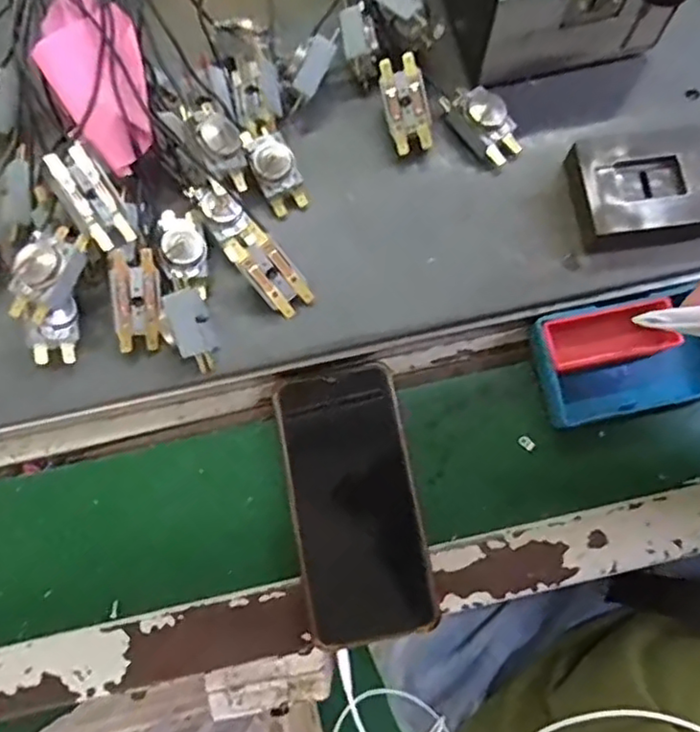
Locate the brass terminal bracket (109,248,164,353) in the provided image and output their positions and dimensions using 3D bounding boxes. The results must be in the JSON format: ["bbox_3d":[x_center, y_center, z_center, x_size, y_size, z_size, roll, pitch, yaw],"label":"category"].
[{"bbox_3d":[-0.128,-0.039,0.383,0.027,0.010,0.059,-1,101,1],"label":"brass terminal bracket"}]

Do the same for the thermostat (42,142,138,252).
[{"bbox_3d":[-0.151,-0.099,0.373,0.025,0.013,0.061,-31,96,-6],"label":"thermostat"}]

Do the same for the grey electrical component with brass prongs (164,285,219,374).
[{"bbox_3d":[-0.092,-0.021,0.375,0.021,0.022,0.050,-19,111,-3],"label":"grey electrical component with brass prongs"}]

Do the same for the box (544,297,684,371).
[{"bbox_3d":[0.164,-0.018,0.413,0.081,0.033,0.030,-10,78,-1],"label":"box"}]

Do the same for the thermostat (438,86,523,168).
[{"bbox_3d":[0.087,-0.161,0.415,0.028,0.020,0.057,-38,80,-7],"label":"thermostat"}]

